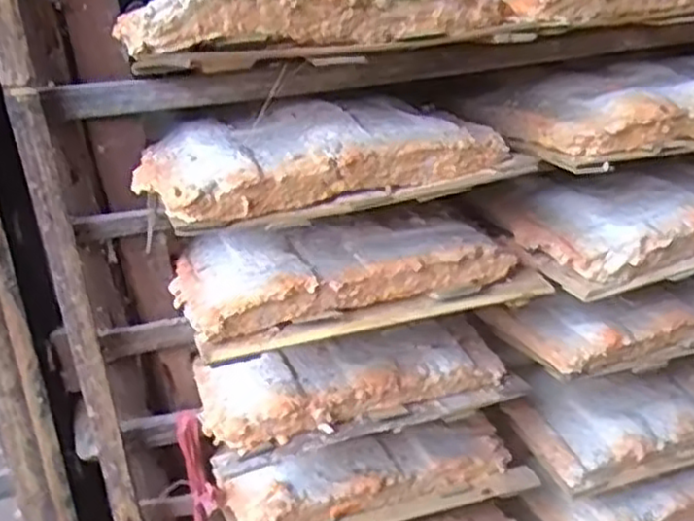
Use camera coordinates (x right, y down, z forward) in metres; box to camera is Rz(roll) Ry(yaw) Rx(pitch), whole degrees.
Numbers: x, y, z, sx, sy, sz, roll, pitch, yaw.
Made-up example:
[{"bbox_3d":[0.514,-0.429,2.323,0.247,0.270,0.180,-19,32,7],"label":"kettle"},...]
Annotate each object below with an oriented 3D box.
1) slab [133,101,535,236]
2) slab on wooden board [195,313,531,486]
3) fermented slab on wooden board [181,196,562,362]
[{"bbox_3d":[-0.015,-0.071,0.478,0.225,0.046,0.120,-12,26,-14],"label":"slab"},{"bbox_3d":[0.007,0.088,0.536,0.221,0.047,0.084,-14,26,-16],"label":"slab on wooden board"},{"bbox_3d":[0.006,0.005,0.510,0.240,0.045,0.111,-12,26,-14],"label":"fermented slab on wooden board"}]

